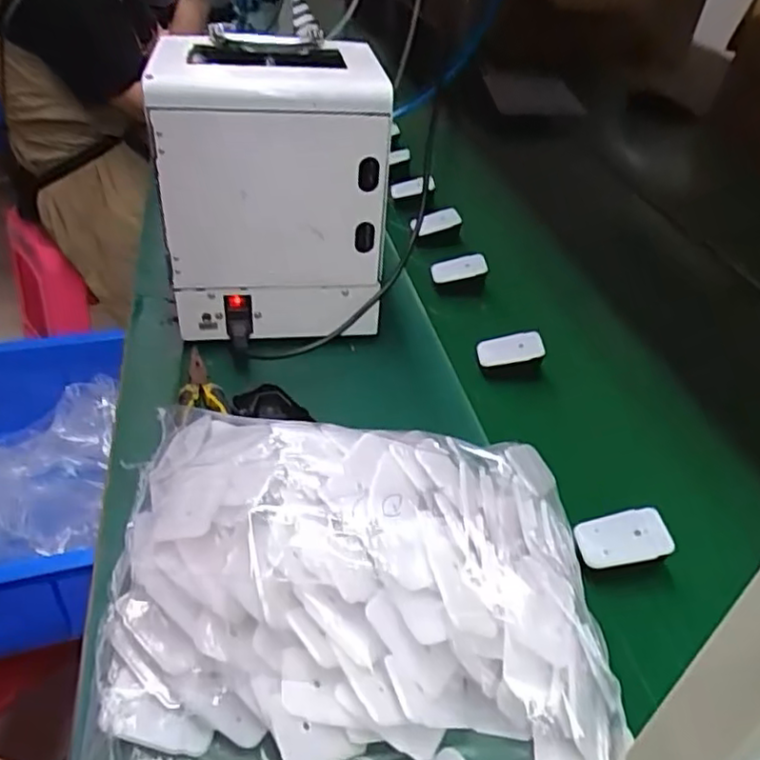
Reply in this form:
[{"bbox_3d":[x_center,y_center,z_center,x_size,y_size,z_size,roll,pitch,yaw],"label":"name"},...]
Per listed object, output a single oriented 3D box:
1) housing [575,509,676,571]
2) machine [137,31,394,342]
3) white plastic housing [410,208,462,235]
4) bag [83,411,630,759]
[{"bbox_3d":[0.191,0.124,0.525,0.067,0.007,0.043,-18,47,13],"label":"housing"},{"bbox_3d":[-0.108,-0.196,0.697,0.214,0.268,0.168,0,40,-6],"label":"machine"},{"bbox_3d":[0.079,-0.225,0.947,0.072,0.023,0.025,-9,30,22],"label":"white plastic housing"},{"bbox_3d":[-0.019,0.147,0.442,0.328,0.110,0.287,5,39,1],"label":"bag"}]

